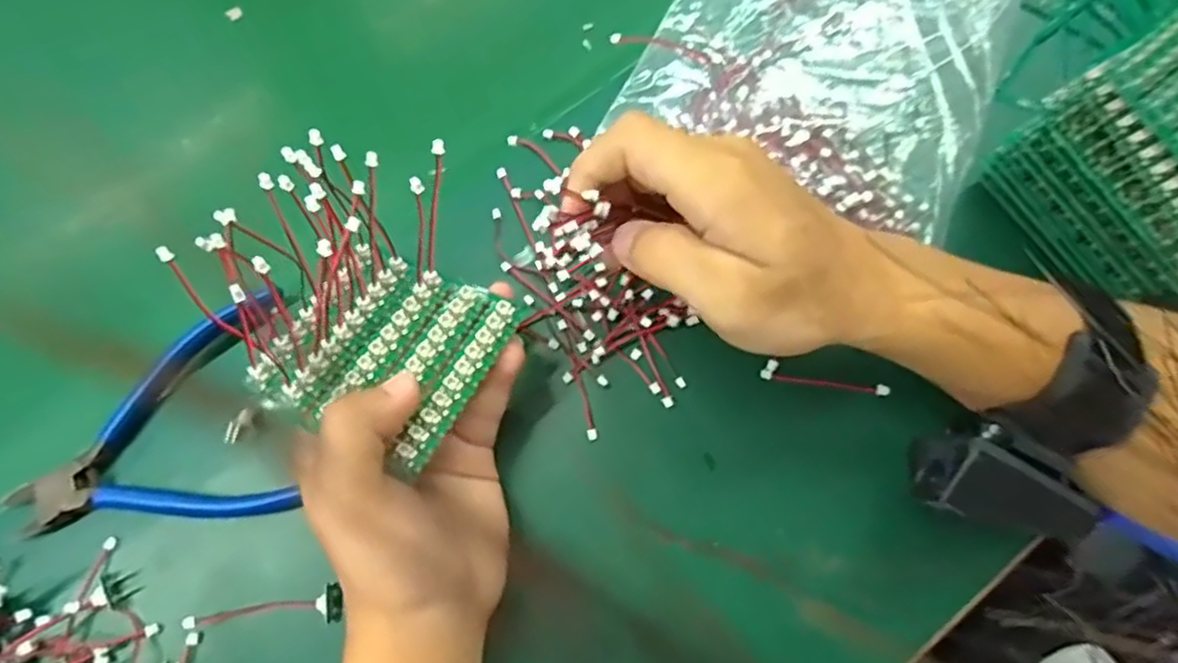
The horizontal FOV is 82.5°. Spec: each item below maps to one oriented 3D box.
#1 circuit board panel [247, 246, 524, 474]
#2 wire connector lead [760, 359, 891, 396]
[{"bbox_3d":[-0.079,0.006,0.263,0.081,0.010,0.075,22,62,15],"label":"circuit board panel"},{"bbox_3d":[0.108,0.021,0.307,0.058,0.004,0.009,8,74,3],"label":"wire connector lead"}]

